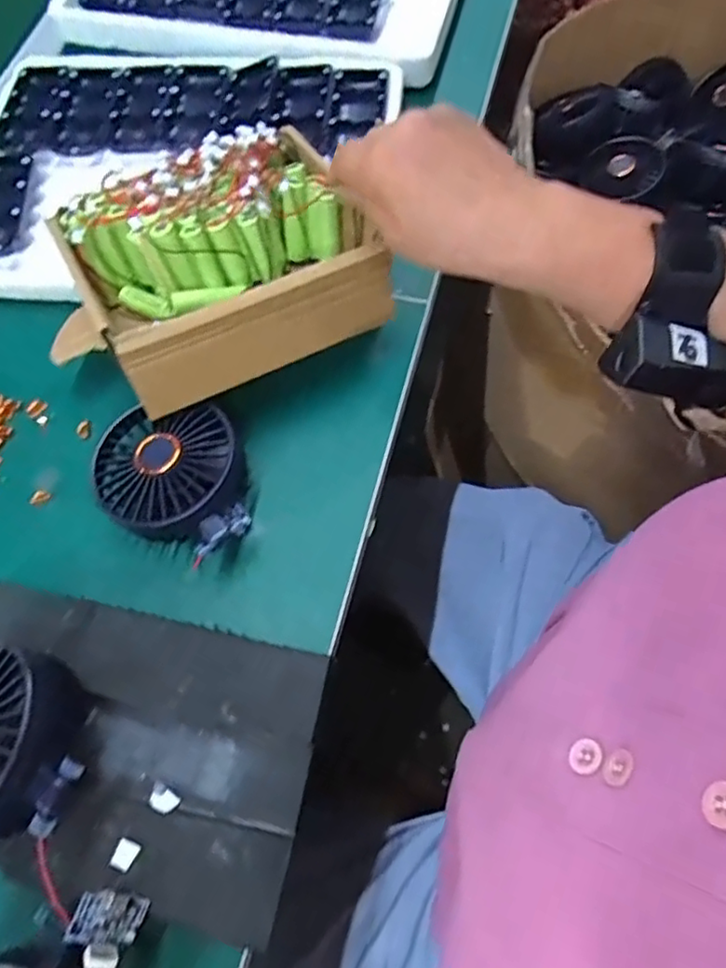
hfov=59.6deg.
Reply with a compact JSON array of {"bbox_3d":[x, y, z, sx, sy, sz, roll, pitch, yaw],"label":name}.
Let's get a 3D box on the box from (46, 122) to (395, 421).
[{"bbox_3d":[-0.096,-0.133,0.390,0.190,0.061,0.144,-24,67,-7],"label":"box"}]

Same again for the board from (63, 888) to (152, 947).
[{"bbox_3d":[-0.114,0.194,0.284,0.030,0.004,0.021,23,66,-18],"label":"board"}]

